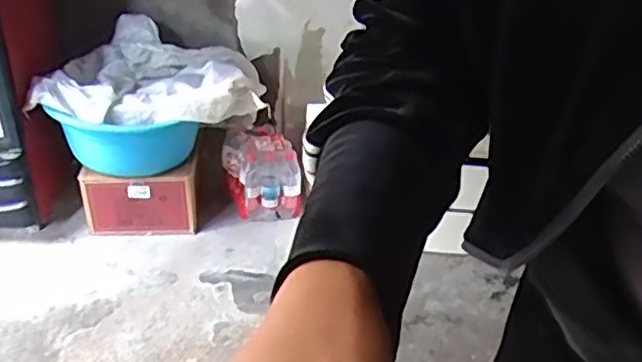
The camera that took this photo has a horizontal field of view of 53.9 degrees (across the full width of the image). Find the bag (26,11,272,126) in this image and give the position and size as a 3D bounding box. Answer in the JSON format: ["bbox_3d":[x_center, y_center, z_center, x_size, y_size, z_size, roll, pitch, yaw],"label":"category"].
[{"bbox_3d":[-0.441,-0.271,1.629,0.574,0.225,0.297,-2,32,-9],"label":"bag"}]

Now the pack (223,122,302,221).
[{"bbox_3d":[-0.176,-0.012,1.840,0.152,0.253,0.205,-21,40,-35],"label":"pack"}]

